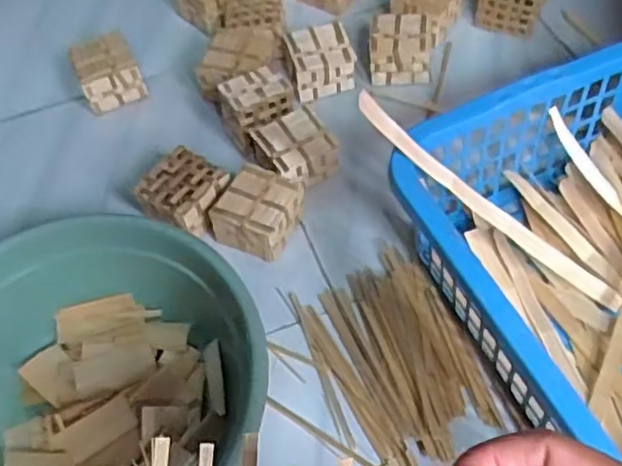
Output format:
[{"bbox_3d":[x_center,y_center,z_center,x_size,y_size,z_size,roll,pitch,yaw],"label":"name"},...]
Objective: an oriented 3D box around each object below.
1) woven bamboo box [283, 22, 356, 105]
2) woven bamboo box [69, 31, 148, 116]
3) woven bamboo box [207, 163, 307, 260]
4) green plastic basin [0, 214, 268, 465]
[{"bbox_3d":[0.011,-0.202,0.787,0.070,0.055,0.069,-15,57,-6],"label":"woven bamboo box"},{"bbox_3d":[-0.244,-0.190,0.800,0.069,0.062,0.076,-23,58,-12],"label":"woven bamboo box"},{"bbox_3d":[-0.053,-0.020,0.679,0.076,0.050,0.081,20,60,16],"label":"woven bamboo box"},{"bbox_3d":[-0.185,0.137,0.550,0.288,0.131,0.260,-4,56,1],"label":"green plastic basin"}]

